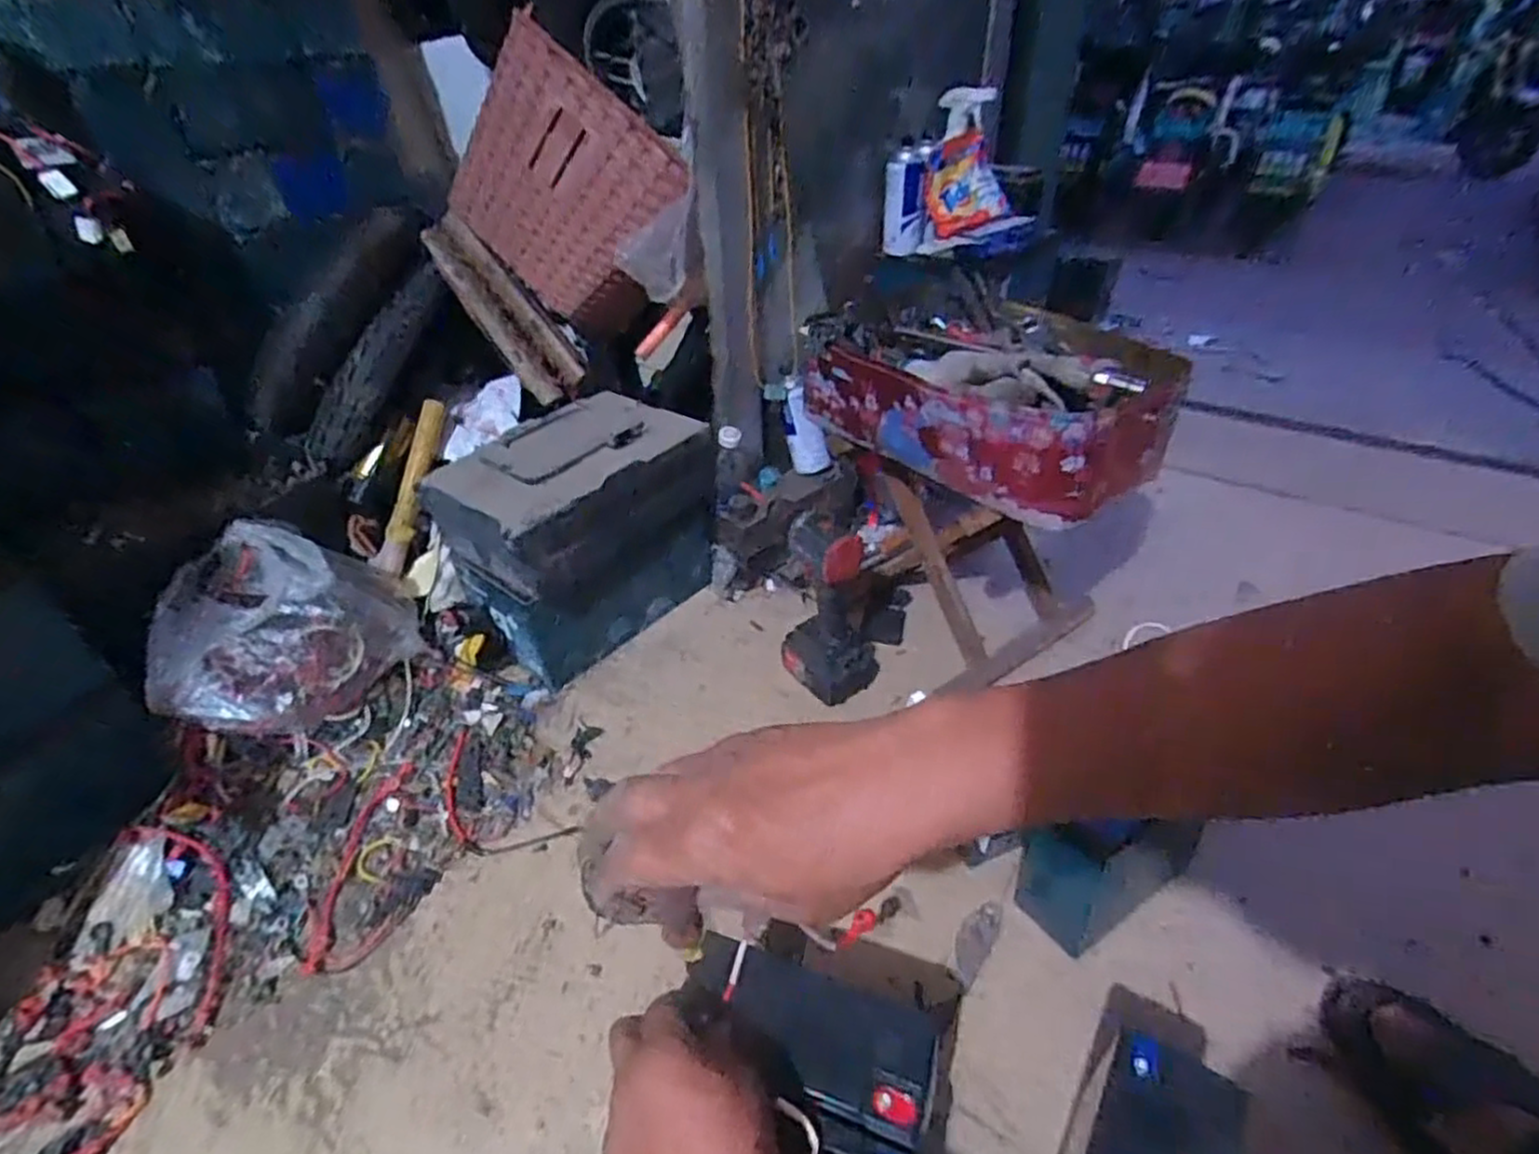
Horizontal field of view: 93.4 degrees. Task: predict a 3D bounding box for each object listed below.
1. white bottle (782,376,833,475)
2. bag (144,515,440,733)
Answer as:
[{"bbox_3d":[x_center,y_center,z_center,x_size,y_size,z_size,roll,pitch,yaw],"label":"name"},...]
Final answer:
[{"bbox_3d":[0.049,-0.232,1.130,0.044,0.154,0.058,-29,19,-29],"label":"white bottle"},{"bbox_3d":[-0.588,0.048,0.873,0.271,0.203,0.161,-29,45,-29],"label":"bag"}]

